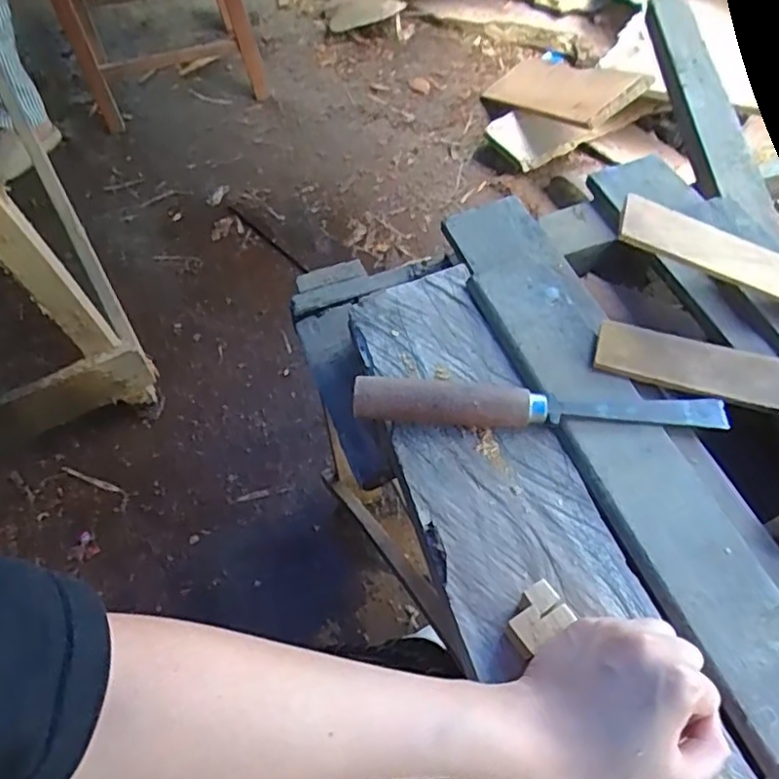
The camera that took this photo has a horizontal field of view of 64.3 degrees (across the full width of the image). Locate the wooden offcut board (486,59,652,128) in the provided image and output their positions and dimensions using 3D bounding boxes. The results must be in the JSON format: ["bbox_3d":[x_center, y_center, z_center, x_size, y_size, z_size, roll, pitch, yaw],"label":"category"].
[{"bbox_3d":[0.411,-0.792,1.621,0.206,0.046,0.733,-33,35,3],"label":"wooden offcut board"}]

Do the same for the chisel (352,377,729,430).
[{"bbox_3d":[0.108,0.013,0.447,0.263,0.030,0.026,1,58,3],"label":"chisel"}]

